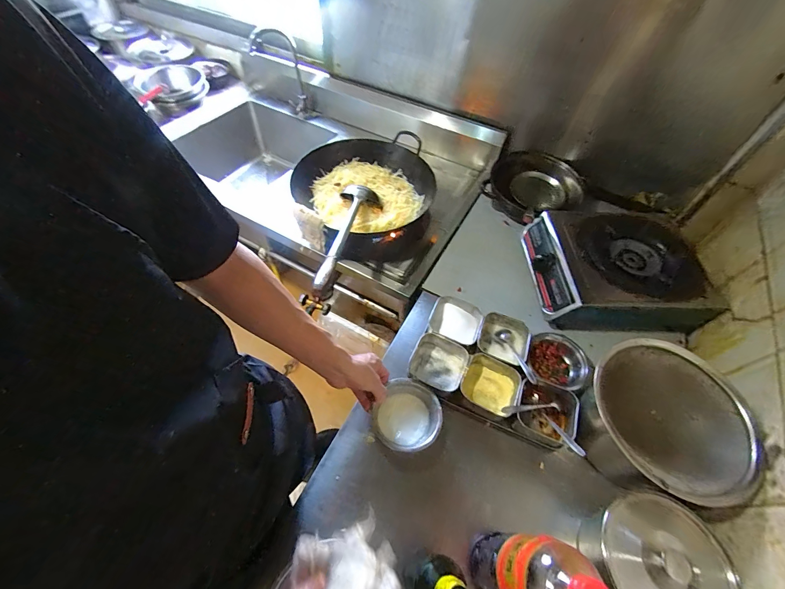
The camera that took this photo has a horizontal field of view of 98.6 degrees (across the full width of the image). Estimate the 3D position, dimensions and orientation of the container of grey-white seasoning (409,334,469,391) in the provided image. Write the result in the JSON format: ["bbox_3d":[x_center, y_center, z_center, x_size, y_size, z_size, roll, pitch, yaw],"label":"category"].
[{"bbox_3d":[0.091,0.141,0.686,0.107,0.046,0.101,21,57,12],"label":"container of grey-white seasoning"}]

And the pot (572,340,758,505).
[{"bbox_3d":[0.442,0.221,0.578,0.226,0.145,0.211,1,55,-2],"label":"pot"}]

